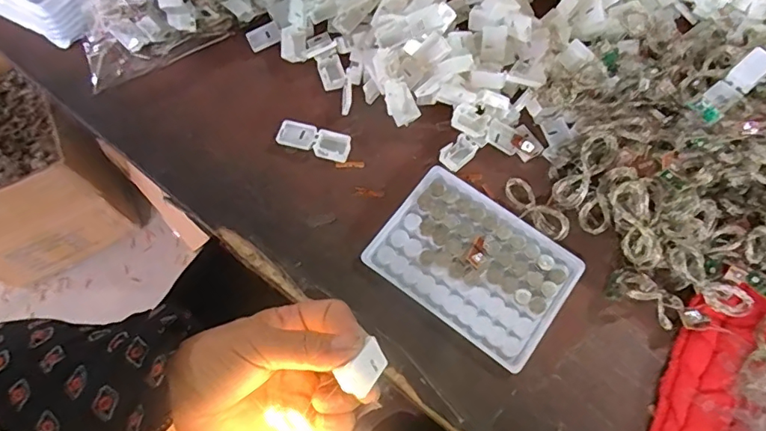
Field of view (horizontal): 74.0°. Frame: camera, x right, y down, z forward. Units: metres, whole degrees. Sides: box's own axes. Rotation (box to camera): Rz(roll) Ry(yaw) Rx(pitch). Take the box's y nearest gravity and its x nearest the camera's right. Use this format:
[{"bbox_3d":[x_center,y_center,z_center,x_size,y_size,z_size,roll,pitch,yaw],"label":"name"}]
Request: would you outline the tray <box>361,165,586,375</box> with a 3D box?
[{"bbox_3d":[0.064,0.032,0.358,0.129,0.007,0.094,36,75,13],"label":"tray"}]

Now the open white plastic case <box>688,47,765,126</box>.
[{"bbox_3d":[0.240,-0.088,0.350,0.060,0.014,0.019,-43,74,7],"label":"open white plastic case"}]

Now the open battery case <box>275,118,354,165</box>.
[{"bbox_3d":[-0.053,-0.058,0.393,0.056,0.010,0.021,14,69,5],"label":"open battery case"}]

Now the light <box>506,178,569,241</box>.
[{"bbox_3d":[0.111,-0.005,0.372,0.021,0.007,0.056,-37,73,-14],"label":"light"}]

